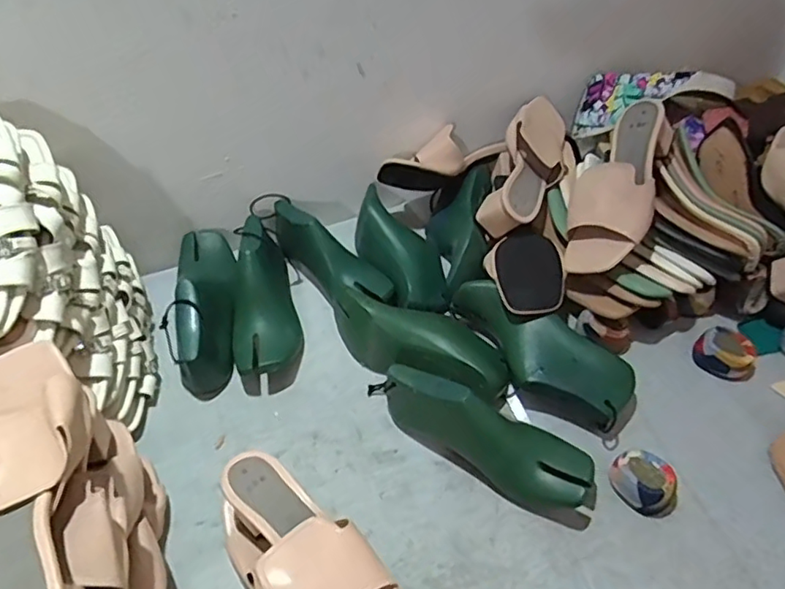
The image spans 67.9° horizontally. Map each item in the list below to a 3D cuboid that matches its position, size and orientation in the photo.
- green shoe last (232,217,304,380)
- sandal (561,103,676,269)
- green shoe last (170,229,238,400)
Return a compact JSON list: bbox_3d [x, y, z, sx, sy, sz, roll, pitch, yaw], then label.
[{"bbox_3d":[-0.171,-0.001,0.748,0.078,0.096,0.219,-12,50,-7],"label":"green shoe last"},{"bbox_3d":[0.281,-0.135,0.717,0.094,0.069,0.228,24,79,21],"label":"sandal"},{"bbox_3d":[-0.234,0.000,0.751,0.088,0.092,0.244,-11,50,-6],"label":"green shoe last"}]

